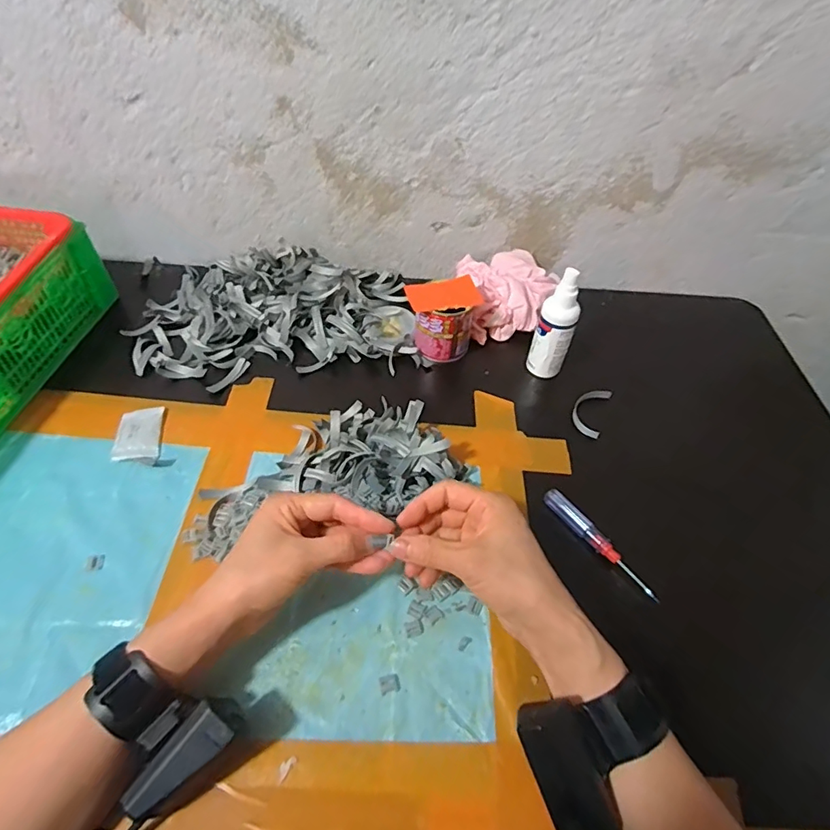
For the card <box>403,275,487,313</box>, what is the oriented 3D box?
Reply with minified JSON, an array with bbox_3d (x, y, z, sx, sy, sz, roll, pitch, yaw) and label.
[{"bbox_3d":[0.034,-0.133,0.555,0.080,0.005,0.044,-16,65,-16],"label":"card"}]

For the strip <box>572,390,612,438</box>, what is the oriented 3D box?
[{"bbox_3d":[0.189,-0.005,0.539,0.032,0.014,0.065,20,51,14],"label":"strip"}]

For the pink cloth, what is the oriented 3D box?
[{"bbox_3d":[0.115,-0.155,0.634,0.113,0.067,0.127,-6,50,-8],"label":"pink cloth"}]

